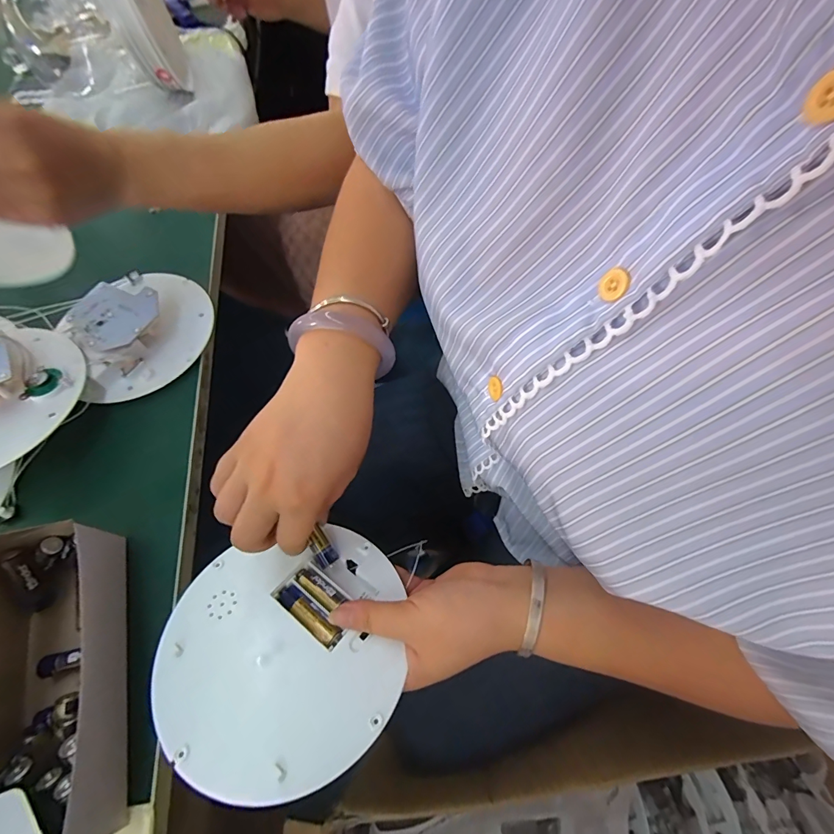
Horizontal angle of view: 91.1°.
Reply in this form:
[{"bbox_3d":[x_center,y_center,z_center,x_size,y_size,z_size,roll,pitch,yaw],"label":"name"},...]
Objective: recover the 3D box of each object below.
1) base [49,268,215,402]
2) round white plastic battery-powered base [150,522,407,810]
[{"bbox_3d":[-0.263,-0.091,0.385,0.122,0.033,0.142,-31,66,-12],"label":"base"},{"bbox_3d":[-0.085,0.146,0.263,0.145,0.030,0.145,2,45,-2],"label":"round white plastic battery-powered base"}]

